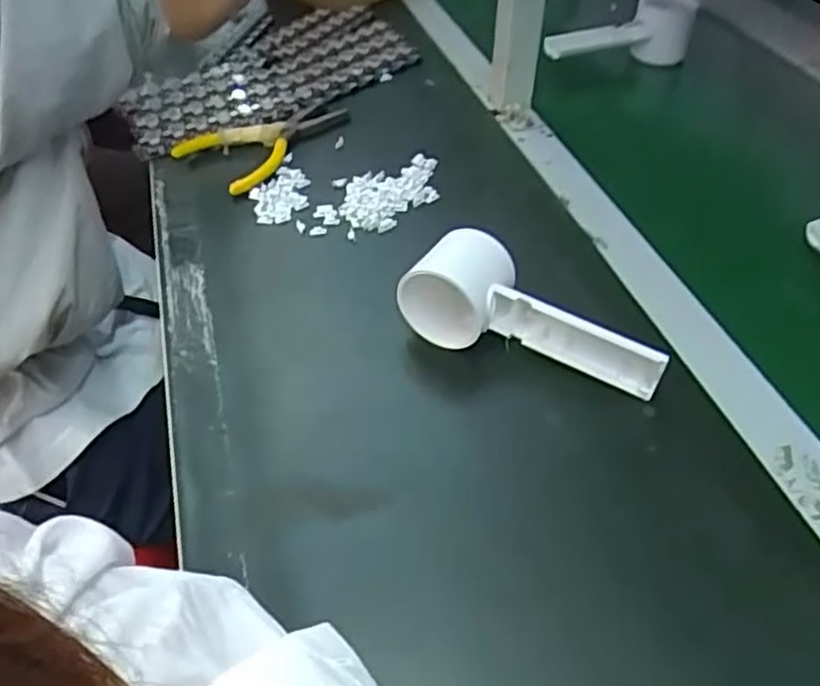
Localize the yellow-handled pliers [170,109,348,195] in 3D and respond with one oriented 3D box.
[{"bbox_3d":[-0.116,-0.173,0.608,0.088,0.009,0.137,32,55,30],"label":"yellow-handled pliers"}]

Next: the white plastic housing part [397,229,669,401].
[{"bbox_3d":[0.077,-0.022,0.437,0.156,0.052,0.072,16,48,19],"label":"white plastic housing part"}]

